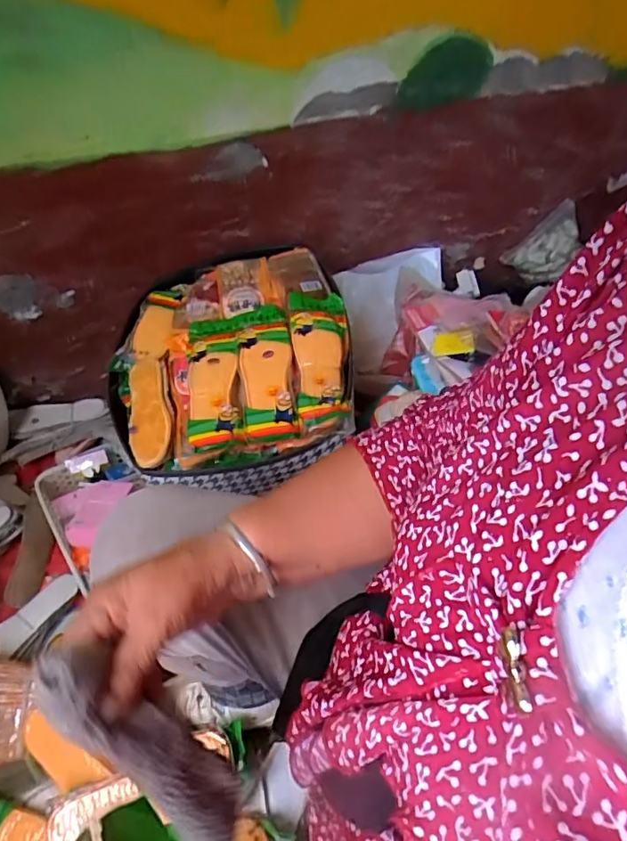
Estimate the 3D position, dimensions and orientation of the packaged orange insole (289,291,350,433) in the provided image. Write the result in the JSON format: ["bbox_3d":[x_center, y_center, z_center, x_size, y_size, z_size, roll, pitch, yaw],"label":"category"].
[{"bbox_3d":[0.012,-0.100,0.736,0.080,0.024,0.262,-7,50,0],"label":"packaged orange insole"}]

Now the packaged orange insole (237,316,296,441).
[{"bbox_3d":[-0.065,-0.077,0.717,0.071,0.017,0.230,-8,50,-1],"label":"packaged orange insole"}]

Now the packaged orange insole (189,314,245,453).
[{"bbox_3d":[-0.141,-0.067,0.720,0.075,0.010,0.245,-8,50,-1],"label":"packaged orange insole"}]

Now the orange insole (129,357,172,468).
[{"bbox_3d":[-0.234,-0.019,0.725,0.059,0.022,0.188,-16,51,-7],"label":"orange insole"}]

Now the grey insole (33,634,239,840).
[{"bbox_3d":[-0.092,0.207,0.311,0.044,0.205,0.030,-40,27,-25],"label":"grey insole"}]

